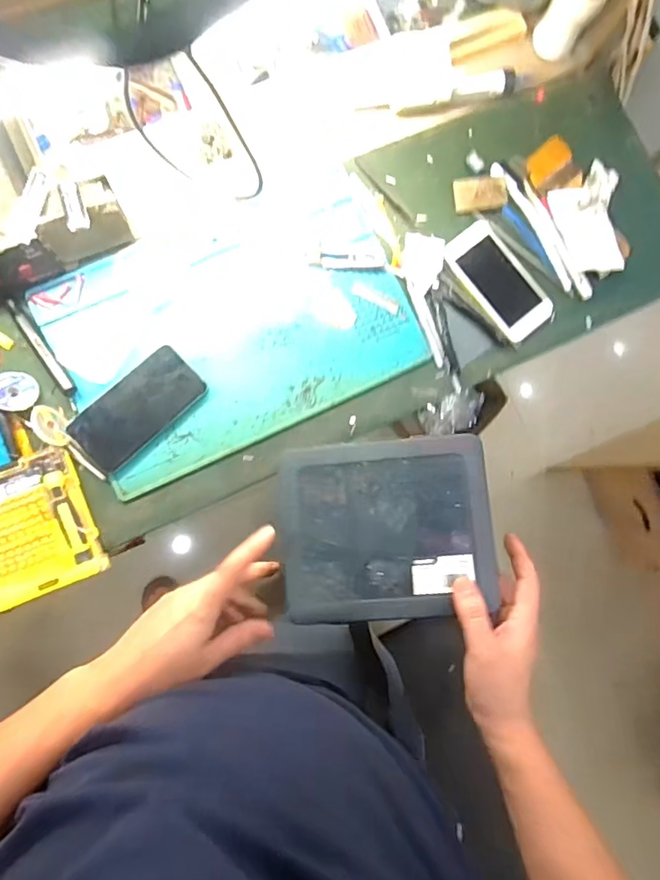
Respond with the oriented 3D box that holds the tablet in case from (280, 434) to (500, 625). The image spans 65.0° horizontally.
[{"bbox_3d":[0.048,0.080,0.471,0.187,0.026,0.156,-7,74,14],"label":"tablet in case"}]

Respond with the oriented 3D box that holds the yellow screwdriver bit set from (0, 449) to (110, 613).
[{"bbox_3d":[-0.299,0.089,0.523,0.106,0.028,0.132,-21,88,-7],"label":"yellow screwdriver bit set"}]

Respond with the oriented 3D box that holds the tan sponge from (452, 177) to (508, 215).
[{"bbox_3d":[0.178,-0.291,0.615,0.061,0.014,0.040,-4,86,-6],"label":"tan sponge"}]

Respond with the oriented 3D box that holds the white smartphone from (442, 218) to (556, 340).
[{"bbox_3d":[0.197,-0.186,0.607,0.070,0.009,0.140,-38,90,-7],"label":"white smartphone"}]

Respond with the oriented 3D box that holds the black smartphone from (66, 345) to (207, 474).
[{"bbox_3d":[-0.204,-0.033,0.555,0.139,0.012,0.070,-44,91,-7],"label":"black smartphone"}]

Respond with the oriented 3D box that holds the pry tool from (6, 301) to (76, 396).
[{"bbox_3d":[-0.306,-0.098,0.547,0.016,0.012,0.117,-35,90,-7],"label":"pry tool"}]

